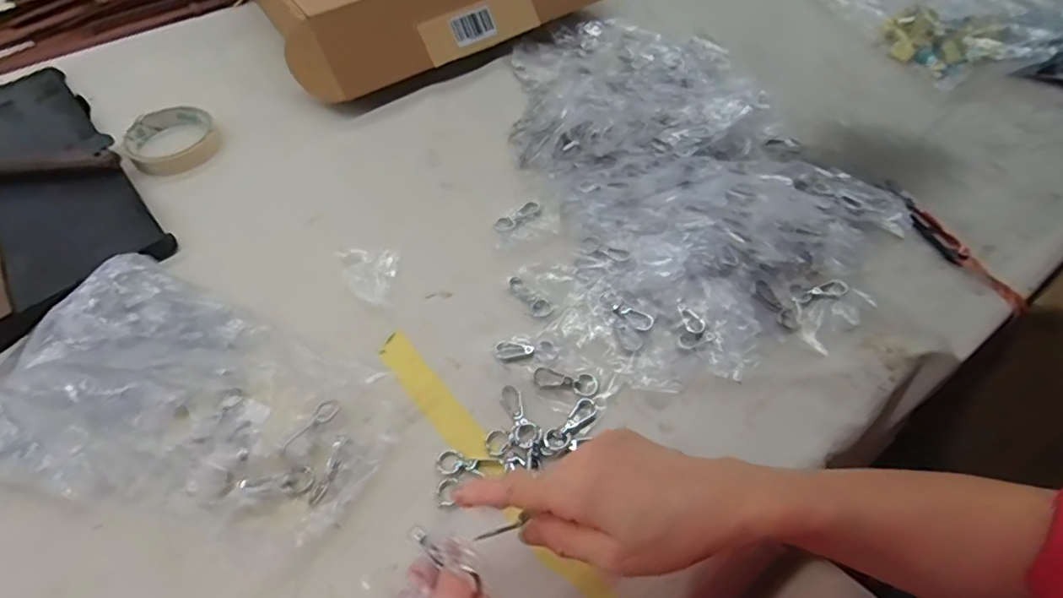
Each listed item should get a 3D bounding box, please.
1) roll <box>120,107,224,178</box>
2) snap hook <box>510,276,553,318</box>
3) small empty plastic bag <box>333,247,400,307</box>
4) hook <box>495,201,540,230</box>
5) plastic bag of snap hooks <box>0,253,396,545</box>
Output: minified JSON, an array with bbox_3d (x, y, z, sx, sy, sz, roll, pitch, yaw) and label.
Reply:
[{"bbox_3d":[-0.361,-0.161,0.579,0.084,0.018,0.083,0,55,0],"label":"roll"},{"bbox_3d":[-0.001,-0.003,0.461,0.017,0.004,0.047,-34,61,-21],"label":"snap hook"},{"bbox_3d":[-0.137,-0.019,0.475,0.049,0.006,0.058,-1,55,0],"label":"small empty plastic bag"},{"bbox_3d":[-0.012,-0.074,0.516,0.045,0.005,0.017,-31,60,-20],"label":"hook"},{"bbox_3d":[-0.229,0.074,0.382,0.258,0.046,0.167,19,57,14],"label":"plastic bag of snap hooks"}]

